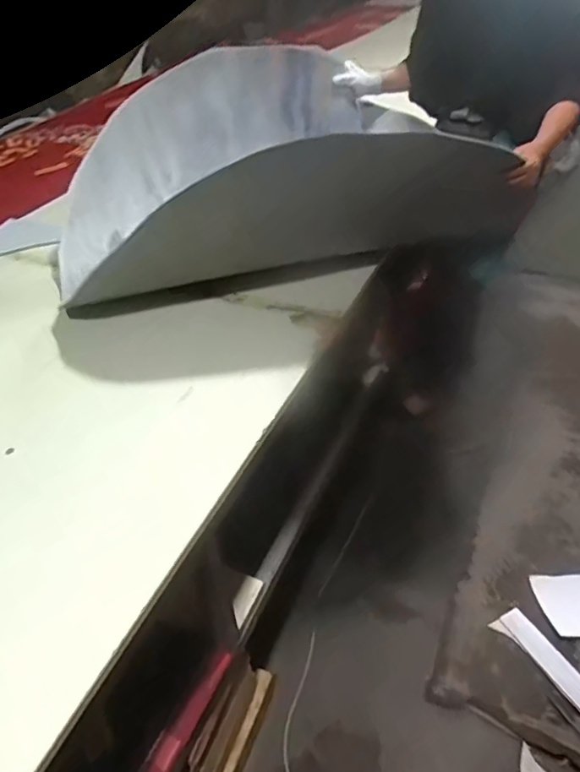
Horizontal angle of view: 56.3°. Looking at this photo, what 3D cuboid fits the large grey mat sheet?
[{"bbox_3d":[-0.036,-0.522,1.286,1.029,0.387,0.590,-21,43,-19],"label":"large grey mat sheet"}]

